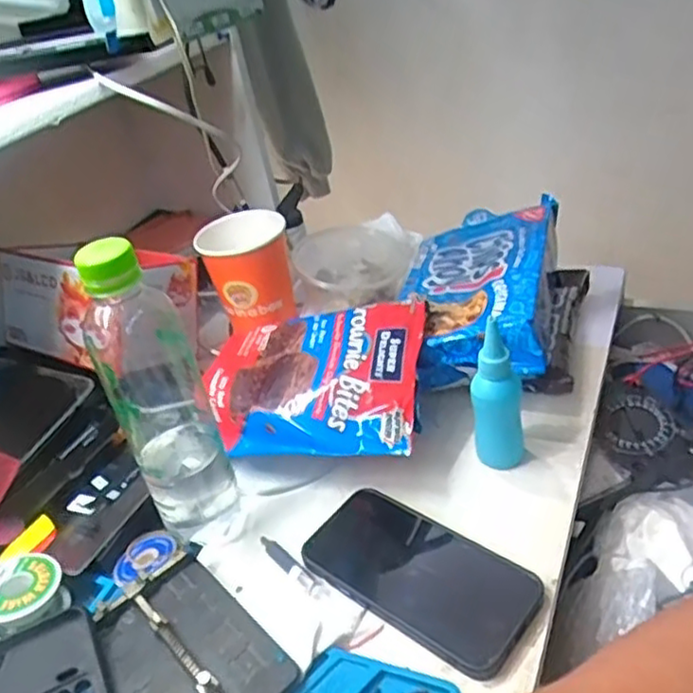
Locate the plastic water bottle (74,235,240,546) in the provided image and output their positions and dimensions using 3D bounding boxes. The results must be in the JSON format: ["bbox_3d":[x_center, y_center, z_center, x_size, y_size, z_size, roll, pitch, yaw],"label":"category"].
[{"bbox_3d":[-0.121,0.035,0.450,0.060,0.225,0.067,-21,35,-14],"label":"plastic water bottle"}]

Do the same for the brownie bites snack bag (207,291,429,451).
[{"bbox_3d":[-0.026,0.029,0.557,0.179,0.045,0.134,-1,58,21],"label":"brownie bites snack bag"}]

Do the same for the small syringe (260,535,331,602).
[{"bbox_3d":[-0.037,0.148,0.459,0.012,0.012,0.073,-33,40,-29],"label":"small syringe"}]

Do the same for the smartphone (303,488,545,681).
[{"bbox_3d":[0.045,0.141,0.434,0.145,0.012,0.075,19,45,37],"label":"smartphone"}]

